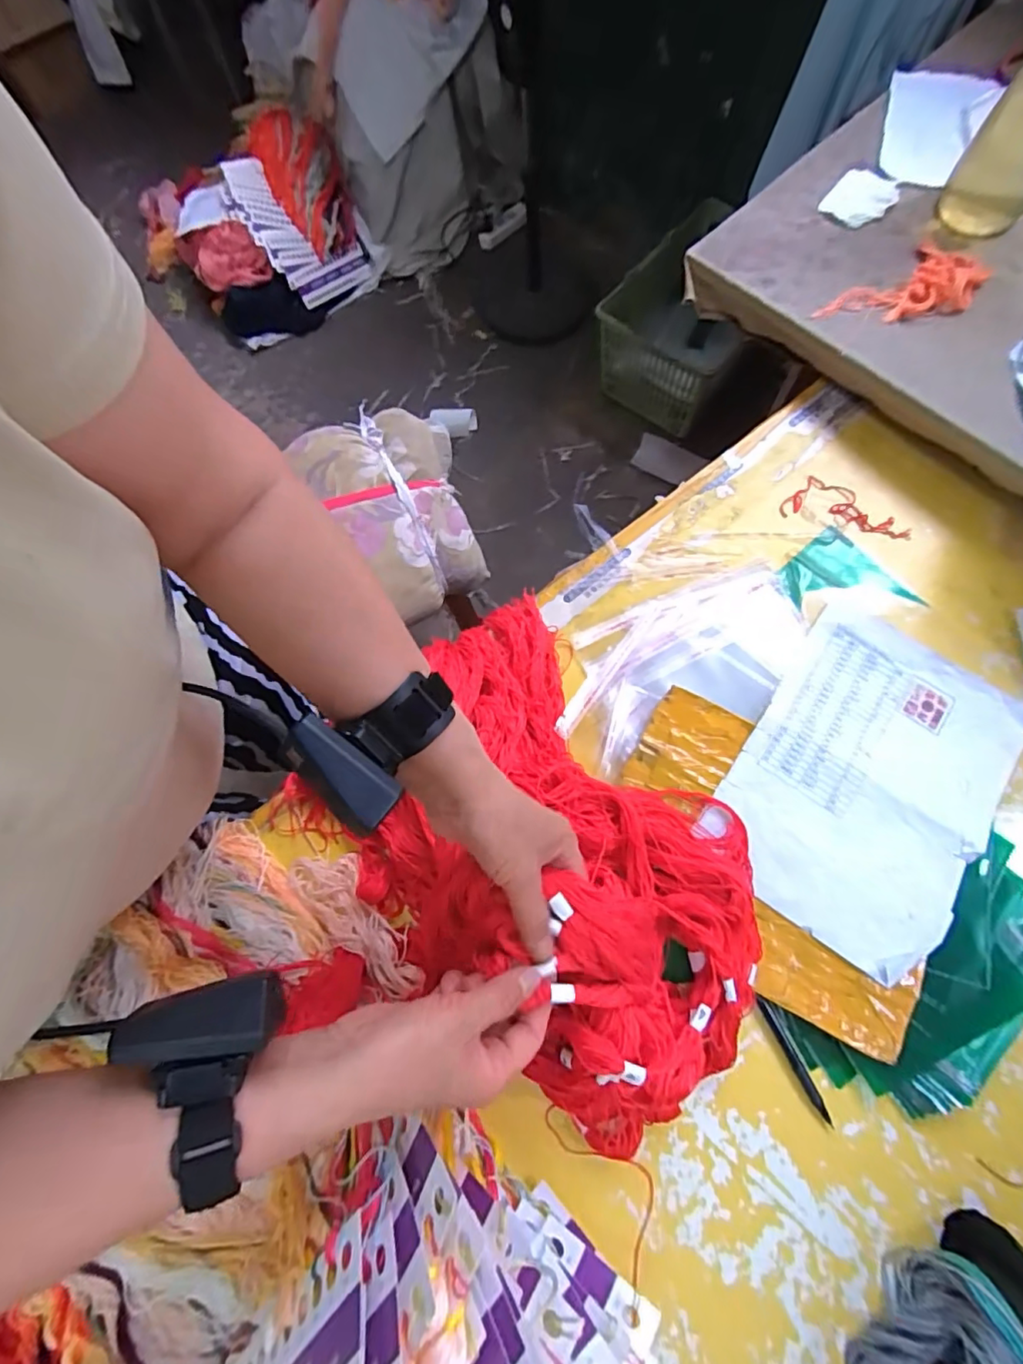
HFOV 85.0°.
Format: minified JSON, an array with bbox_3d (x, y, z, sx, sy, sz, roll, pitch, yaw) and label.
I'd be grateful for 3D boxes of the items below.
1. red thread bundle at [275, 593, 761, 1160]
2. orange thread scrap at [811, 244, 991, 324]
[{"bbox_3d":[0.052,0.128,0.432,0.318,0.122,0.363,21,75,6],"label":"red thread bundle"},{"bbox_3d":[0.414,-0.404,0.584,0.168,0.017,0.086,-34,74,-6],"label":"orange thread scrap"}]

